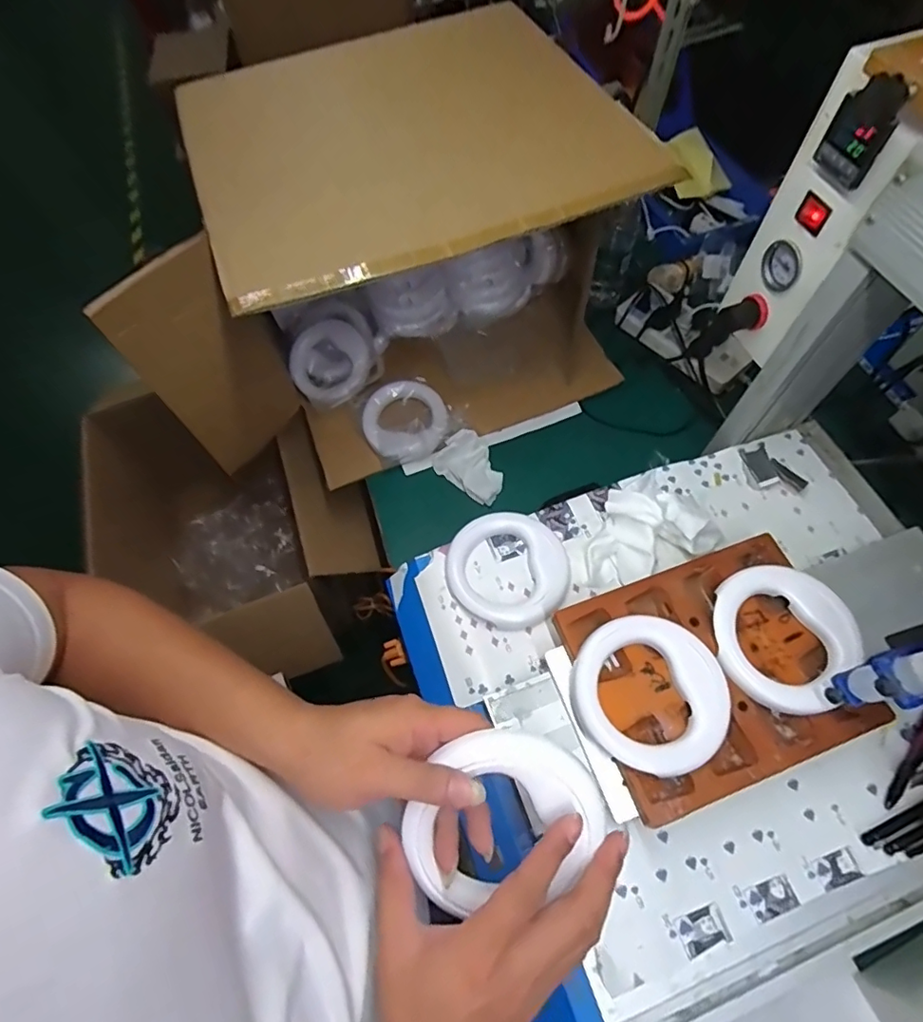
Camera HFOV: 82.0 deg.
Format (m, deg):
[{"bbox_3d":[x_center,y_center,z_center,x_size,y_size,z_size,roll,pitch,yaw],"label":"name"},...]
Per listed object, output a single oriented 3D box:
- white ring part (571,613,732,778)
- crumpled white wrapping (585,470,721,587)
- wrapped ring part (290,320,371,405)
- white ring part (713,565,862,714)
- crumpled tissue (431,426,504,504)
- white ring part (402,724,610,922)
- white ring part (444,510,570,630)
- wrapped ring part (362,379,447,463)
[{"bbox_3d":[0.166,0.160,0.472,0.126,0.023,0.129,-1,64,2],"label":"white ring part"},{"bbox_3d":[0.201,0.015,0.588,0.151,0.043,0.113,-17,65,-5],"label":"crumpled white wrapping"},{"bbox_3d":[-0.210,-0.242,0.880,0.139,0.045,0.142,-27,66,-10],"label":"wrapped ring part"},{"bbox_3d":[0.294,0.113,0.489,0.122,0.014,0.129,-1,64,2],"label":"white ring part"},{"bbox_3d":[0.019,-0.072,0.818,0.115,0.046,0.080,39,72,19],"label":"crumpled tissue"},{"bbox_3d":[0.025,0.197,0.348,0.125,0.026,0.104,-29,88,3],"label":"white ring part"},{"bbox_3d":[0.050,0.062,0.583,0.127,0.016,0.131,-1,64,2],"label":"white ring part"},{"bbox_3d":[-0.092,-0.148,0.849,0.131,0.027,0.135,-1,64,2],"label":"wrapped ring part"}]

